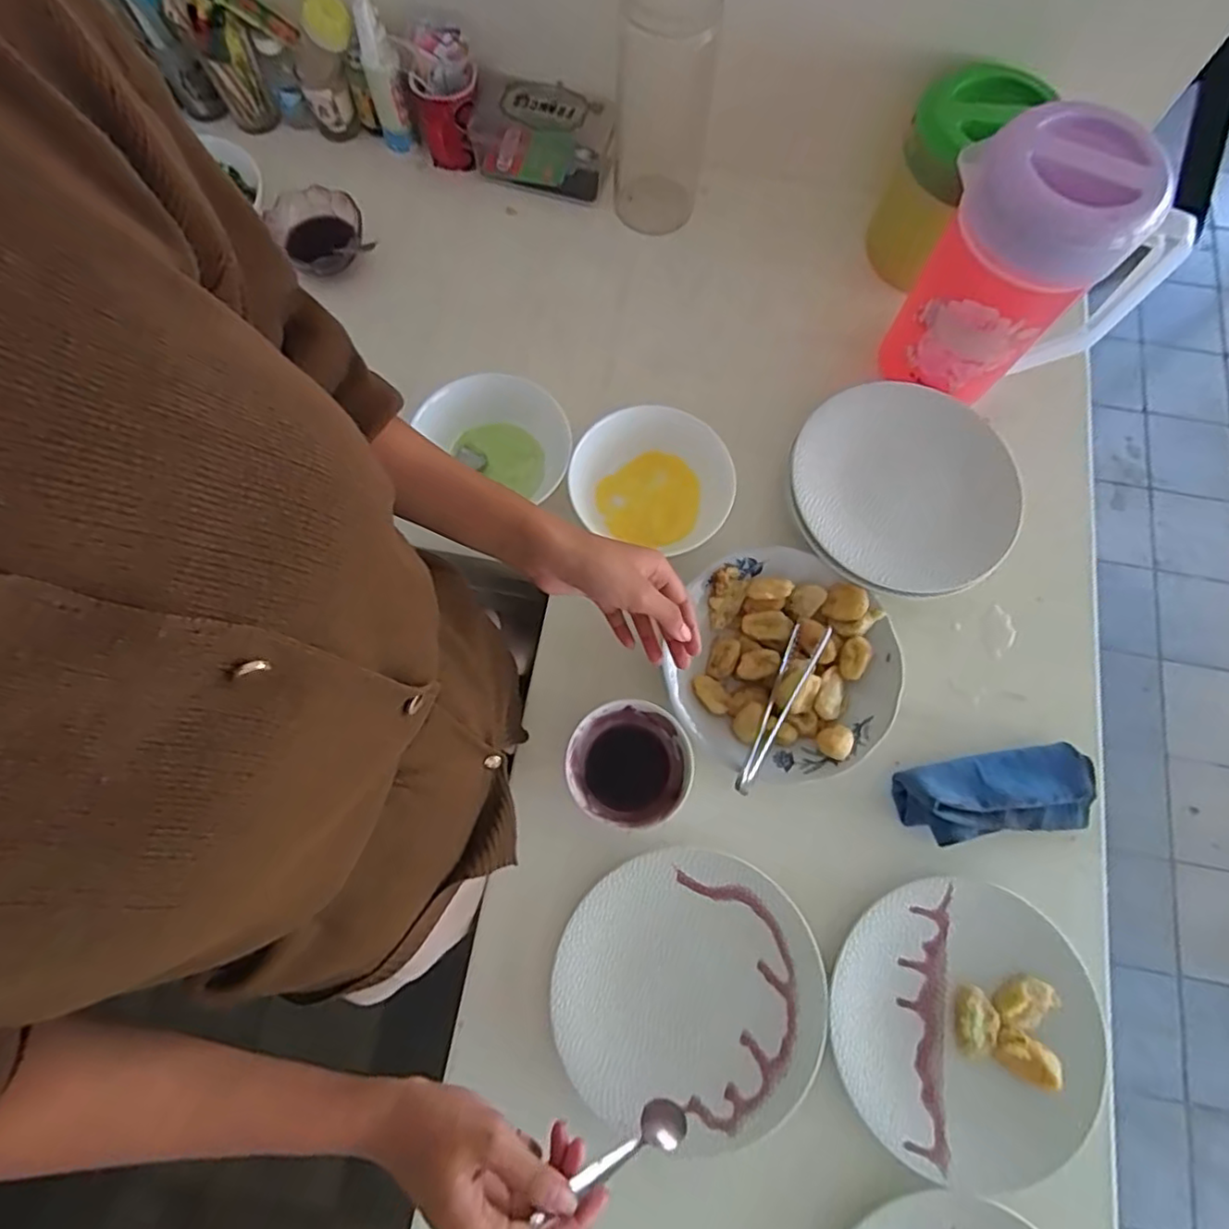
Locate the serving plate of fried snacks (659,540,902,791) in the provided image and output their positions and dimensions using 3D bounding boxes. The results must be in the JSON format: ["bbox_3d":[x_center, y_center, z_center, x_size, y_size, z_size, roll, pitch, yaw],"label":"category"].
[{"bbox_3d":[0.142,0.046,0.555,0.188,0.048,0.192,0,72,-1],"label":"serving plate of fried snacks"}]

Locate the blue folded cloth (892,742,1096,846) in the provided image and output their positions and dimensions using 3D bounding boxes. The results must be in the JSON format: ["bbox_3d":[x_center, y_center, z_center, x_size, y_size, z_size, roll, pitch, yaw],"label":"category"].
[{"bbox_3d":[0.319,0.145,0.527,0.159,0.043,0.065,-6,74,-2],"label":"blue folded cloth"}]

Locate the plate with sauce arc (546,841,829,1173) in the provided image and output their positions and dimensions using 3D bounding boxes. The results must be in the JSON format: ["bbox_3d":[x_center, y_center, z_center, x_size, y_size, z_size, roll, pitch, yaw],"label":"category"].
[{"bbox_3d":[0.060,0.289,0.497,0.198,0.013,0.201,0,72,-1],"label":"plate with sauce arc"}]

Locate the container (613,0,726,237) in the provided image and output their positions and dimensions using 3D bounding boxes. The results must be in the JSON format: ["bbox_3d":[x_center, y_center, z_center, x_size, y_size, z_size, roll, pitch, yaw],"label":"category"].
[{"bbox_3d":[0.049,-0.509,0.641,0.090,0.224,0.078,3,74,0],"label":"container"}]

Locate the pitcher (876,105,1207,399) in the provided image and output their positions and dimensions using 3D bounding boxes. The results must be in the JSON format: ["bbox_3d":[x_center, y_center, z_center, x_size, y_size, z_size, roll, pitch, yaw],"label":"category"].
[{"bbox_3d":[0.360,-0.289,0.552,0.172,0.198,0.111,-12,74,-4],"label":"pitcher"}]

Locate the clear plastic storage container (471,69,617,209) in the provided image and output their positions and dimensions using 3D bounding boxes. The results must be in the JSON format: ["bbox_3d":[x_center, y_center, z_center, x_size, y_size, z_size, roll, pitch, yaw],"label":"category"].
[{"bbox_3d":[-0.078,-0.512,0.710,0.145,0.087,0.068,14,74,3],"label":"clear plastic storage container"}]

